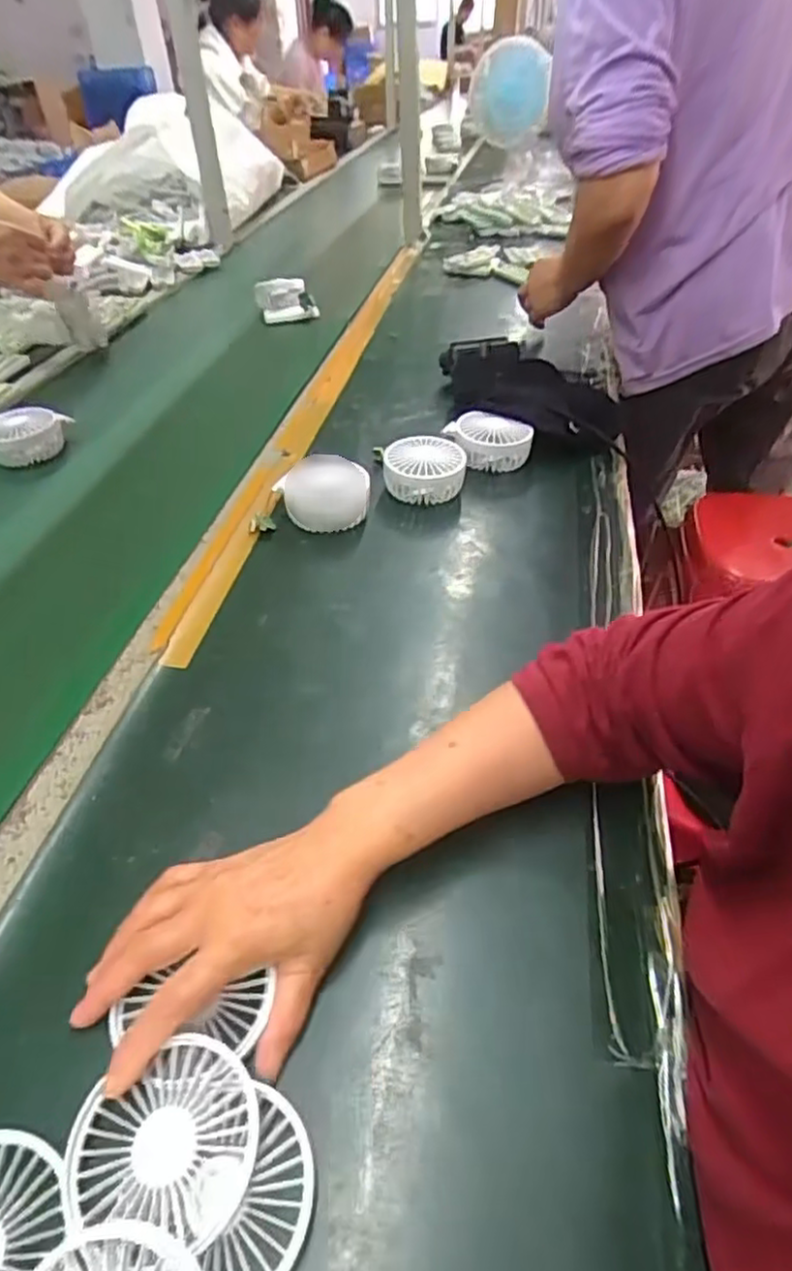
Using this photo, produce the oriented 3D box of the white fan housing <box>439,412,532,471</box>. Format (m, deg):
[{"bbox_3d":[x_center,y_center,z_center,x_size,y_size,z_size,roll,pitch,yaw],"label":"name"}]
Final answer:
[{"bbox_3d":[0.109,-0.226,0.790,0.078,0.053,0.087,-26,50,-25],"label":"white fan housing"}]

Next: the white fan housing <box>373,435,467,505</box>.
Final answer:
[{"bbox_3d":[0.027,-0.187,0.750,0.099,0.047,0.097,0,44,-1],"label":"white fan housing"}]

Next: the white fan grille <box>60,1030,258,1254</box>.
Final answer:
[{"bbox_3d":[-0.107,0.233,0.319,0.084,0.014,0.073,6,45,6],"label":"white fan grille"}]

